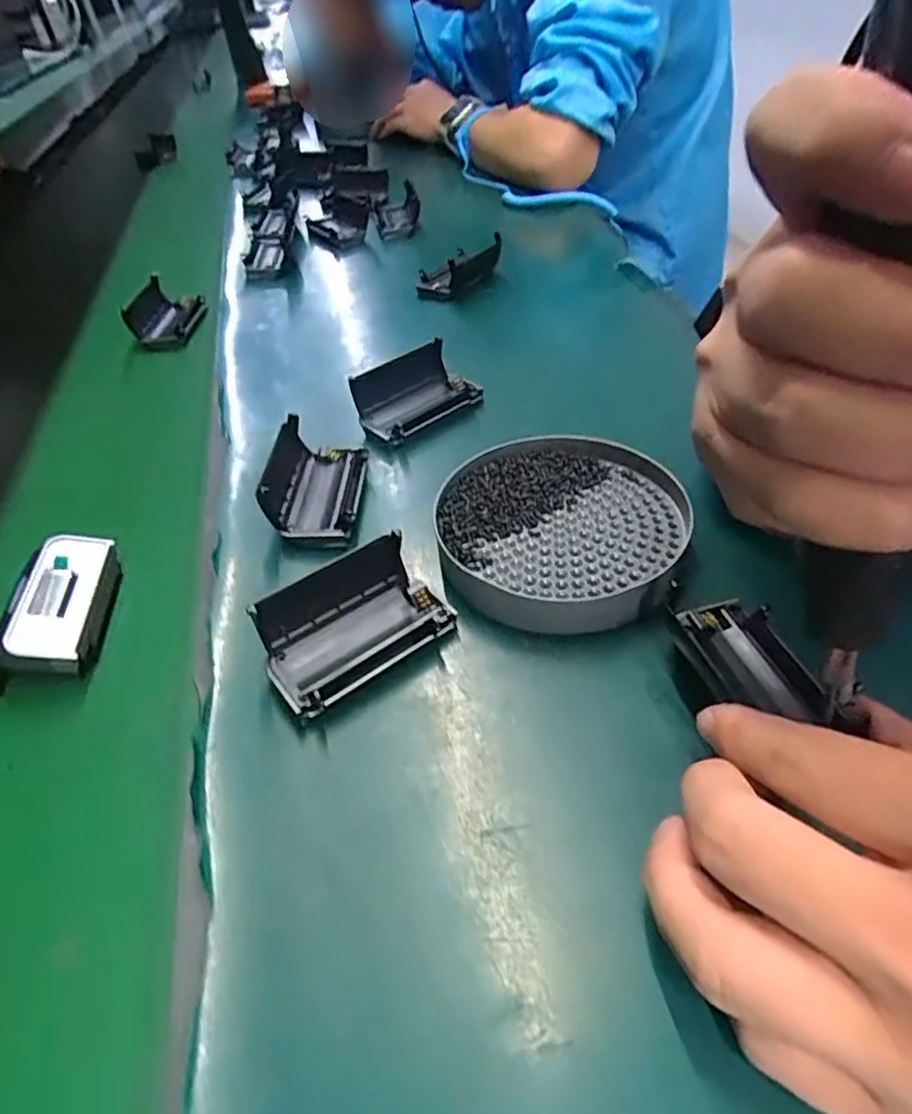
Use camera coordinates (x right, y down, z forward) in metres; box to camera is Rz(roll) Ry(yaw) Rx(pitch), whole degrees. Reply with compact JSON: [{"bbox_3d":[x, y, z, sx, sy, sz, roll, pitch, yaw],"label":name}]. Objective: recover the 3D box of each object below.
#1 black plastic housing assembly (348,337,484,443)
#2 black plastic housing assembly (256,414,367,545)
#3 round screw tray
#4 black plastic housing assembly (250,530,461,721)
[{"bbox_3d":[-0.024,-0.101,0.399,0.074,0.025,0.046,-33,50,-26],"label":"black plastic housing assembly"},{"bbox_3d":[-0.074,-0.040,0.339,0.048,0.022,0.073,-3,43,2],"label":"black plastic housing assembly"},{"bbox_3d":[0.047,-0.014,0.307,0.109,0.019,0.118,-3,43,3],"label":"round screw tray"},{"bbox_3d":[-0.042,0.027,0.266,0.072,0.028,0.046,-28,48,-22],"label":"black plastic housing assembly"}]

